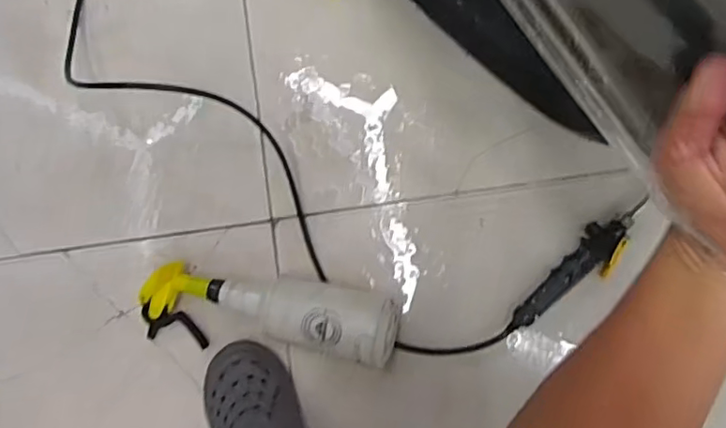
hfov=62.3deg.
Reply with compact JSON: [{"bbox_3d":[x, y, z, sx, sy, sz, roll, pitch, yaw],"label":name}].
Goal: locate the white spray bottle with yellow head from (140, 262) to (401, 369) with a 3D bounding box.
[{"bbox_3d":[-0.125,0.129,0.798,0.352,0.104,0.103,5,94,21],"label":"white spray bottle with yellow head"}]

